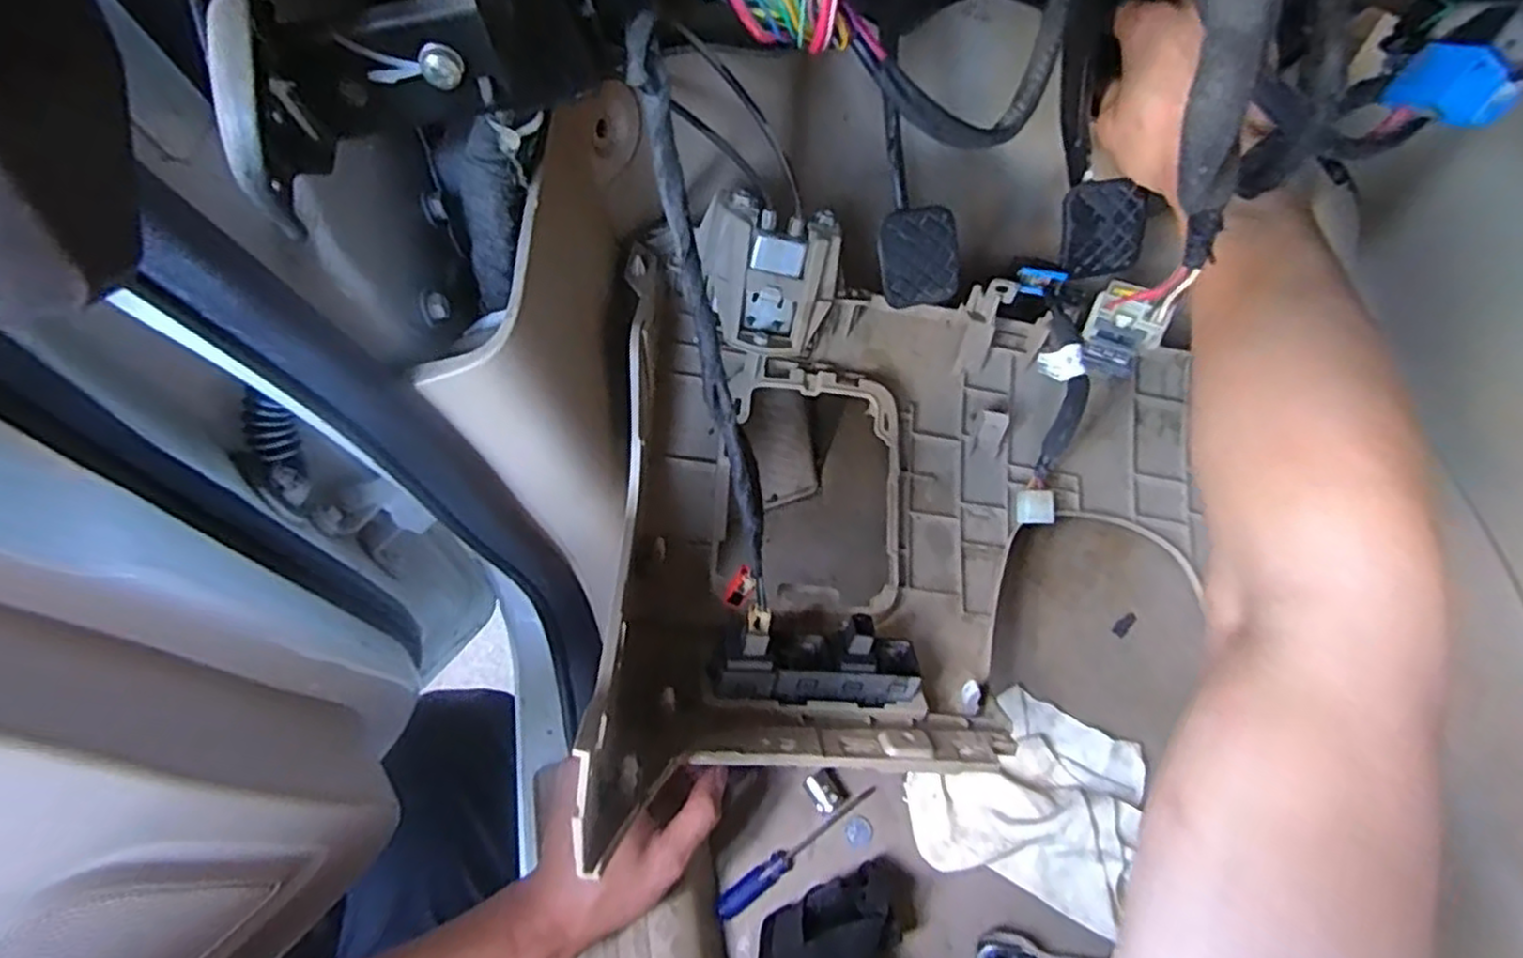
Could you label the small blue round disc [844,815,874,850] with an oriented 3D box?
[{"bbox_3d":[0.066,0.239,0.499,0.019,0.004,0.018,-1,65,3],"label":"small blue round disc"}]

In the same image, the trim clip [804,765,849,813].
[{"bbox_3d":[0.045,0.214,0.507,0.025,0.021,0.026,-28,66,-10],"label":"trim clip"}]

